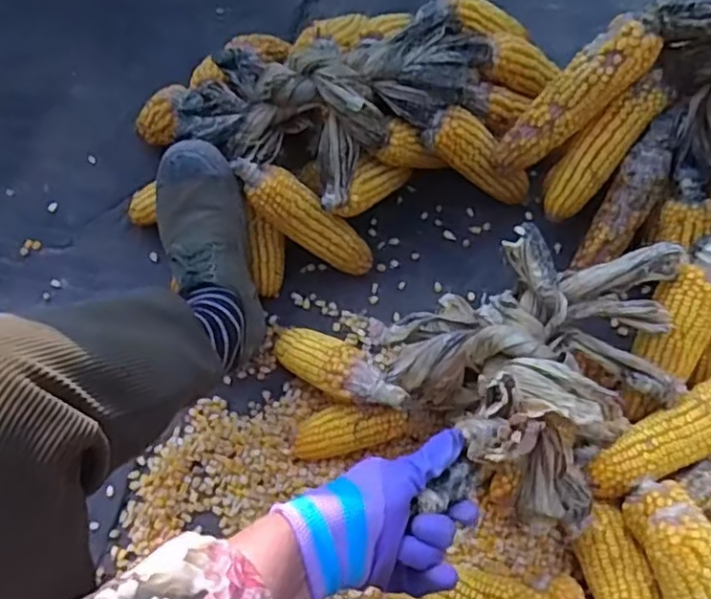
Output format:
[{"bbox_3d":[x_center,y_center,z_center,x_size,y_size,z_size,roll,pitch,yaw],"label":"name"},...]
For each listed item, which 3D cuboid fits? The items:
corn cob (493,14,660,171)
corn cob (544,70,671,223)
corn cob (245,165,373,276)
[{"bbox_3d":[0.225,-0.207,0.699,0.047,0.208,0.055,0,60,-36],"label":"corn cob"},{"bbox_3d":[0.265,-0.164,0.722,0.054,0.182,0.039,47,33,19],"label":"corn cob"},{"bbox_3d":[-0.056,-0.085,0.764,0.063,0.192,0.056,-6,58,41],"label":"corn cob"}]

